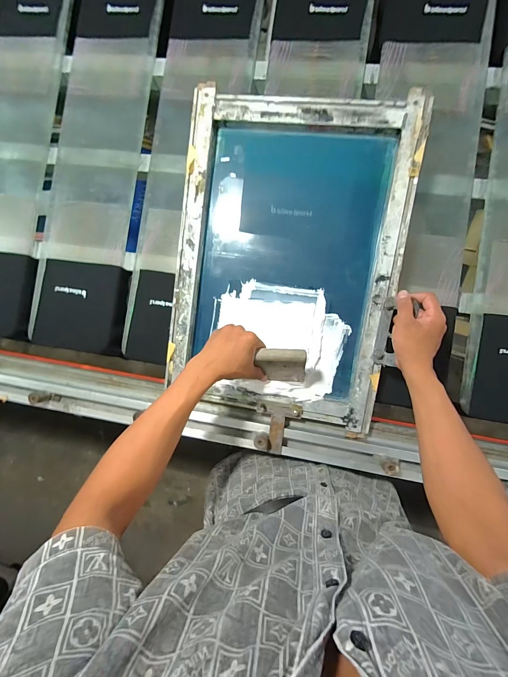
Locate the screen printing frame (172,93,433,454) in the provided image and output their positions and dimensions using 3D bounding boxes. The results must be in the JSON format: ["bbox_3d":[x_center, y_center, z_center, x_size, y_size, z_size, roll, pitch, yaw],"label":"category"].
[{"bbox_3d":[0.053,-0.116,0.518,0.394,0.045,0.587,8,97,7],"label":"screen printing frame"}]

